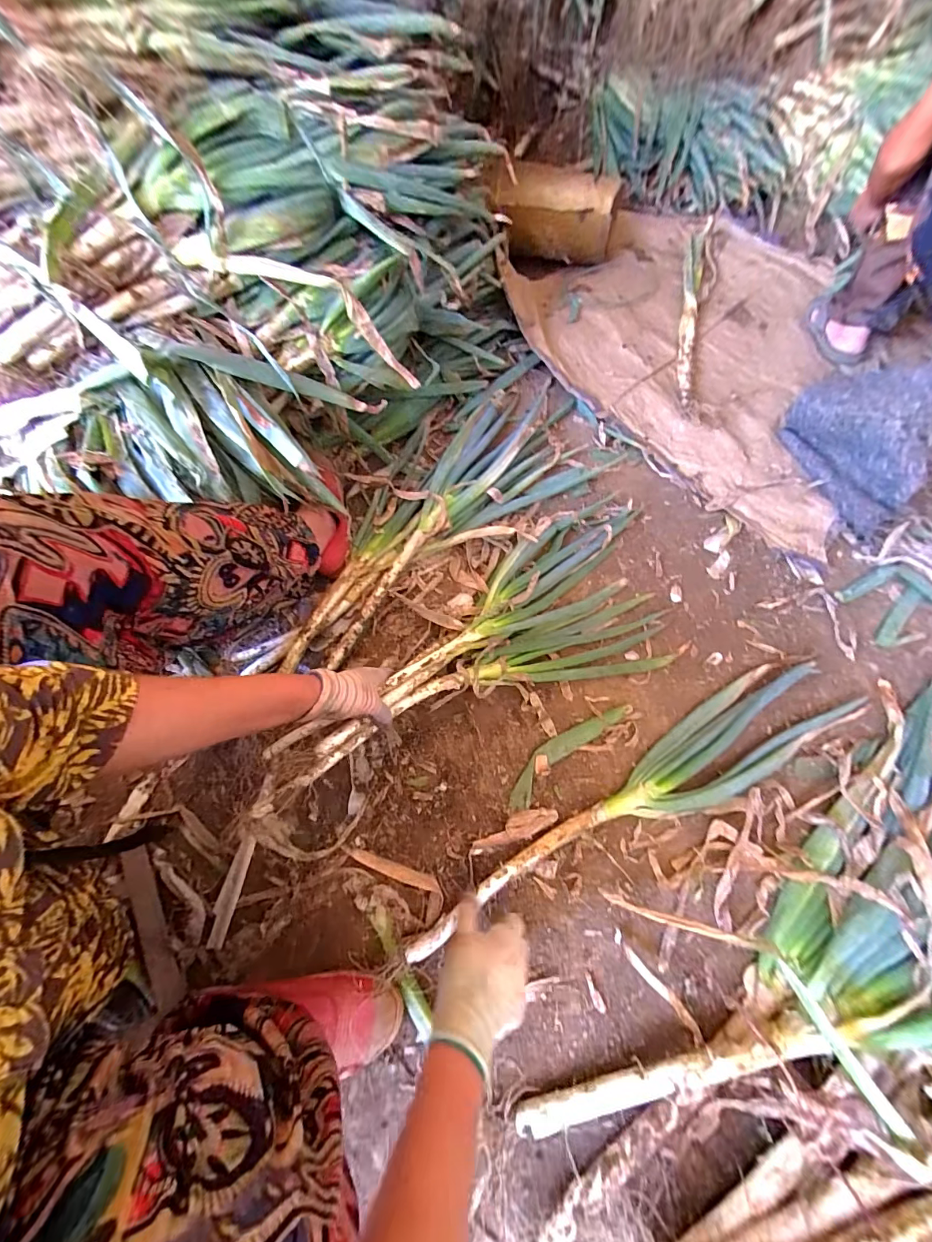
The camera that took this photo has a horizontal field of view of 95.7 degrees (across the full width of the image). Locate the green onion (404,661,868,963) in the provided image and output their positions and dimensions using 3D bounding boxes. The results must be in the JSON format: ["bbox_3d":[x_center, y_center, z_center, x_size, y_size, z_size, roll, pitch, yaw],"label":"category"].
[{"bbox_3d":[0.240,0.242,0.582,0.690,0.027,0.120,-26,67,-11],"label":"green onion"}]

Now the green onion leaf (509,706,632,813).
[{"bbox_3d":[0.146,0.187,0.619,0.228,0.007,0.048,-37,69,-15],"label":"green onion leaf"}]

